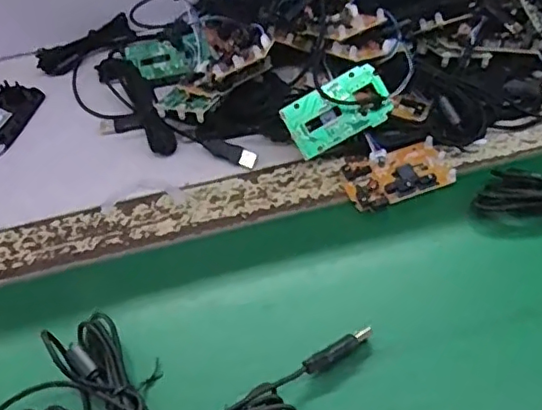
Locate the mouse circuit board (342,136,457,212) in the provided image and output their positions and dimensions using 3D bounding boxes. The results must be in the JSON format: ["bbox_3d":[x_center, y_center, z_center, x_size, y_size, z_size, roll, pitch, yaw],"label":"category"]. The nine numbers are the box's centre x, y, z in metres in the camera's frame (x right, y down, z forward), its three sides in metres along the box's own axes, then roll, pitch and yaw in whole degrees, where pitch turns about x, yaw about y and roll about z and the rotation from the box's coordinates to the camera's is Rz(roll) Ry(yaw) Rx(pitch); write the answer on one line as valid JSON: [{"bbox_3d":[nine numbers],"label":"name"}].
[{"bbox_3d":[0.094,-0.023,0.446,0.078,0.013,0.045,-16,49,-9],"label":"mouse circuit board"}]

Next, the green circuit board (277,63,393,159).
[{"bbox_3d":[0.050,-0.070,0.447,0.076,0.008,0.044,-28,86,4],"label":"green circuit board"}]

